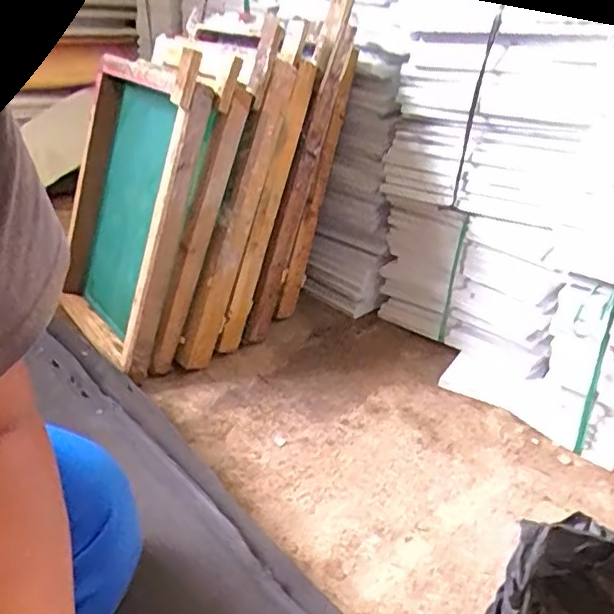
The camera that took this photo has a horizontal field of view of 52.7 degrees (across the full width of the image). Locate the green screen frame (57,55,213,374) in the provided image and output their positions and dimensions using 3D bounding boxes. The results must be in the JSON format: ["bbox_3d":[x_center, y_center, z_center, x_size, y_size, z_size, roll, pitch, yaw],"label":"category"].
[{"bbox_3d":[-0.249,-0.141,0.866,0.063,0.401,0.291,1,20,-39],"label":"green screen frame"}]

